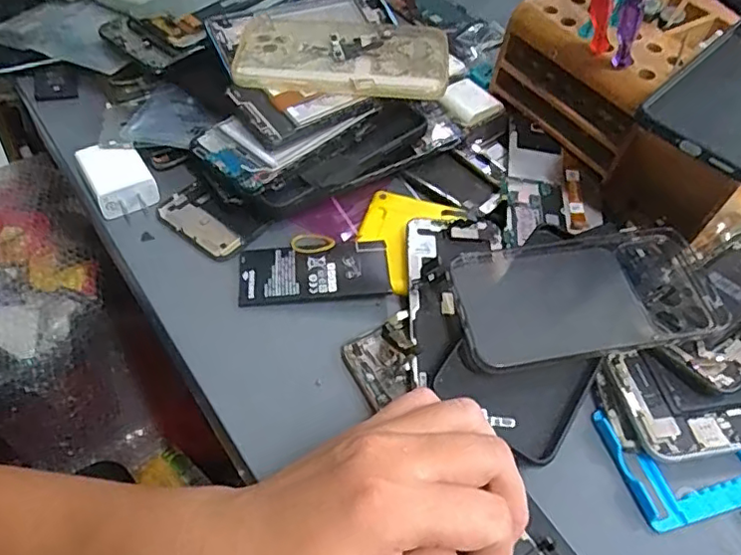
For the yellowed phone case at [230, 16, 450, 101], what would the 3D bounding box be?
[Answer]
[{"bbox_3d":[-0.022,-0.174,0.458,0.163,0.012,0.092,7,52,-1],"label":"yellowed phone case"}]

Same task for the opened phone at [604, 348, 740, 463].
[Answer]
[{"bbox_3d":[0.224,0.068,0.349,0.152,0.007,0.066,-4,53,-9],"label":"opened phone"}]

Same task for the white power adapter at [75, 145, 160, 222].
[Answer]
[{"bbox_3d":[-0.179,-0.070,0.416,0.040,0.026,0.049,-24,58,-23],"label":"white power adapter"}]

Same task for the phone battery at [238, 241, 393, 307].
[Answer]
[{"bbox_3d":[-0.038,-0.004,0.389,0.099,0.005,0.043,0,52,-7],"label":"phone battery"}]

